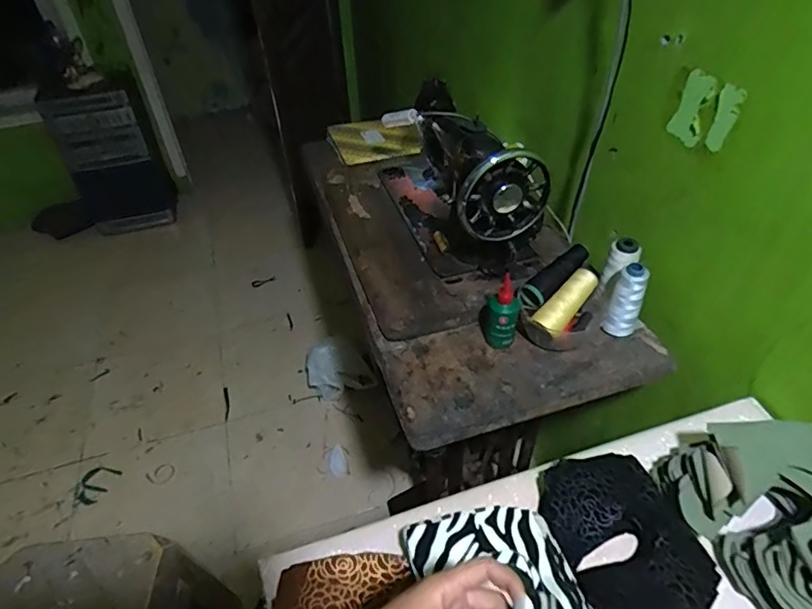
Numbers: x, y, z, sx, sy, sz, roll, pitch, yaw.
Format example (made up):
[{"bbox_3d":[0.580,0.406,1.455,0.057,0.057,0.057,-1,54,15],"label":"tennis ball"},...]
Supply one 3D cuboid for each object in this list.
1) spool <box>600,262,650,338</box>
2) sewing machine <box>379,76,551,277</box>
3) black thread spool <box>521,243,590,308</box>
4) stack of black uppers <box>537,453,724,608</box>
[{"bbox_3d":[0.304,-0.002,0.715,0.040,0.108,0.037,-2,43,2],"label":"spool"},{"bbox_3d":[0.072,-0.233,0.881,0.159,0.195,0.377,-15,44,-13],"label":"sewing machine"},{"bbox_3d":[0.219,-0.042,0.750,0.117,0.036,0.035,-33,51,-28],"label":"black thread spool"},{"bbox_3d":[0.216,0.233,0.521,0.128,0.041,0.171,-17,45,-15],"label":"stack of black uppers"}]

